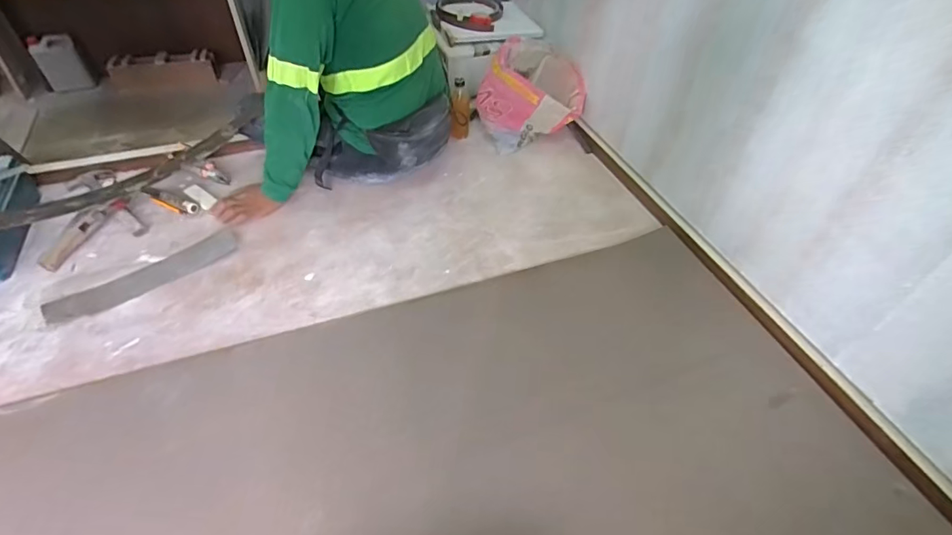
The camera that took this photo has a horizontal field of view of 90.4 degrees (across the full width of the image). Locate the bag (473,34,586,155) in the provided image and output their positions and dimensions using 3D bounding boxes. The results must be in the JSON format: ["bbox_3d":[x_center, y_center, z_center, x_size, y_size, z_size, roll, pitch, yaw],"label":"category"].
[{"bbox_3d":[0.165,-0.500,1.400,0.303,0.247,0.222,11,48,7],"label":"bag"}]

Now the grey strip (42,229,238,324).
[{"bbox_3d":[-0.709,0.020,1.026,0.371,0.009,0.079,-33,56,-28],"label":"grey strip"}]

